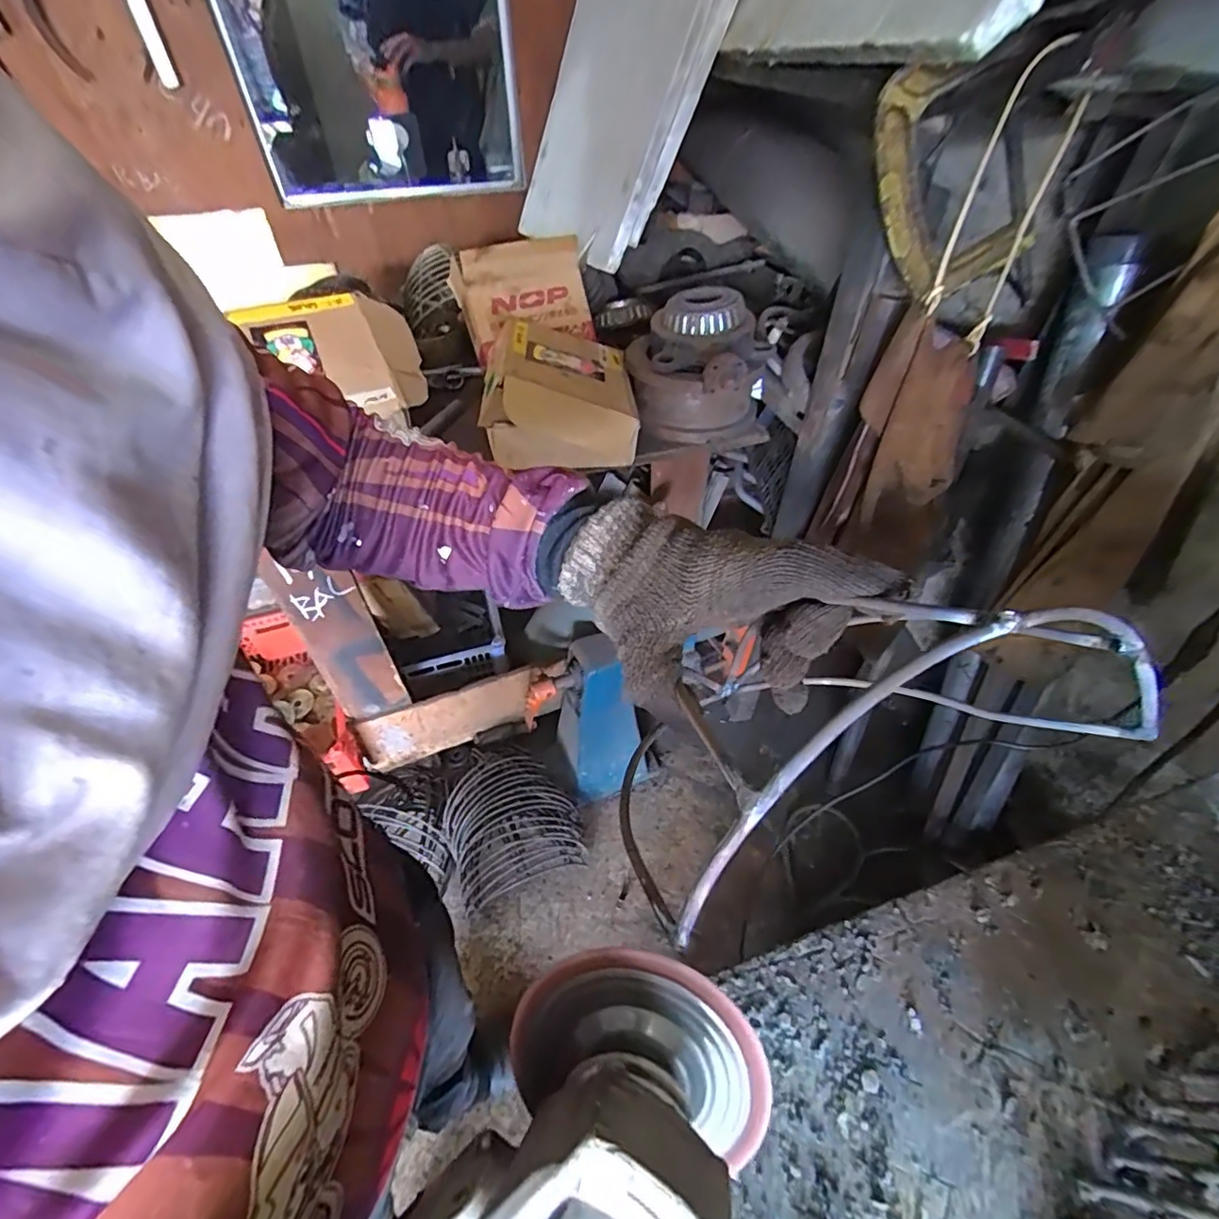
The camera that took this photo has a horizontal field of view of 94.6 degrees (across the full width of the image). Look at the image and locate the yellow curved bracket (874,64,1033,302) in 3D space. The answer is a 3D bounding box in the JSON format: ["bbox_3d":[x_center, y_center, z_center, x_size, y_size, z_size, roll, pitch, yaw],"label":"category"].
[{"bbox_3d":[0.369,-0.457,0.619,0.123,0.257,0.085,-34,39,27],"label":"yellow curved bracket"}]

